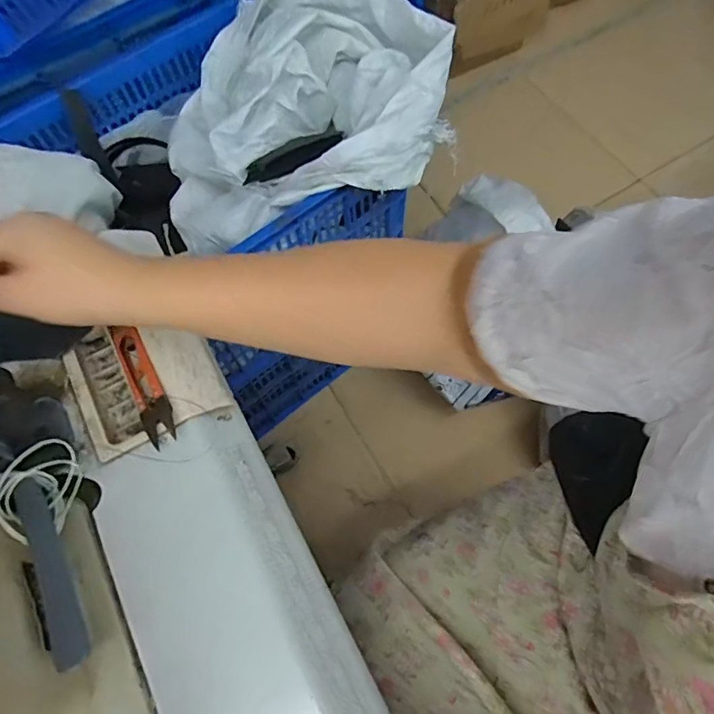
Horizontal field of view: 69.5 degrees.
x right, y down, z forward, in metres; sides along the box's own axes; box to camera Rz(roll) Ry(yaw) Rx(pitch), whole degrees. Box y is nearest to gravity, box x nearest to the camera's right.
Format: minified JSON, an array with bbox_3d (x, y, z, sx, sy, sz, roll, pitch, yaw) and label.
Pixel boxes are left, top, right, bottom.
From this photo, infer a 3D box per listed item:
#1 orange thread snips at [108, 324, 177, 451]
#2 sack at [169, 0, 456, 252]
[{"bbox_3d":[-0.171,0.019,0.410,0.025,0.012,0.111,-29,69,-10],"label":"orange thread snips"},{"bbox_3d":[-0.083,-0.346,0.718,0.415,0.162,0.332,-19,68,-6],"label":"sack"}]

